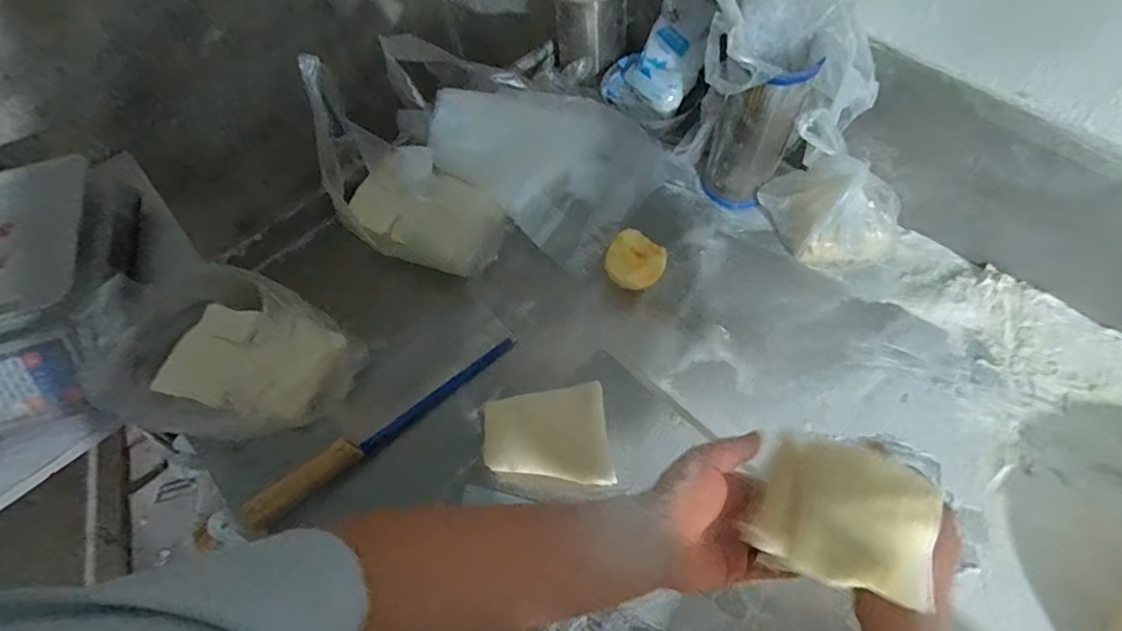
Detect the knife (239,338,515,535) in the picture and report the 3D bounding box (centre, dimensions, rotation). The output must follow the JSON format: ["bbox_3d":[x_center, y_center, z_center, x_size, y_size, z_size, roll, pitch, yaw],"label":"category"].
[{"bbox_3d":[-0.183,0.116,0.578,0.313,0.025,0.026,-35,64,-16],"label":"knife"}]

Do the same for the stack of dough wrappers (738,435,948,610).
[{"bbox_3d":[0.176,0.125,0.345,0.096,0.018,0.087,2,52,42],"label":"stack of dough wrappers"}]

